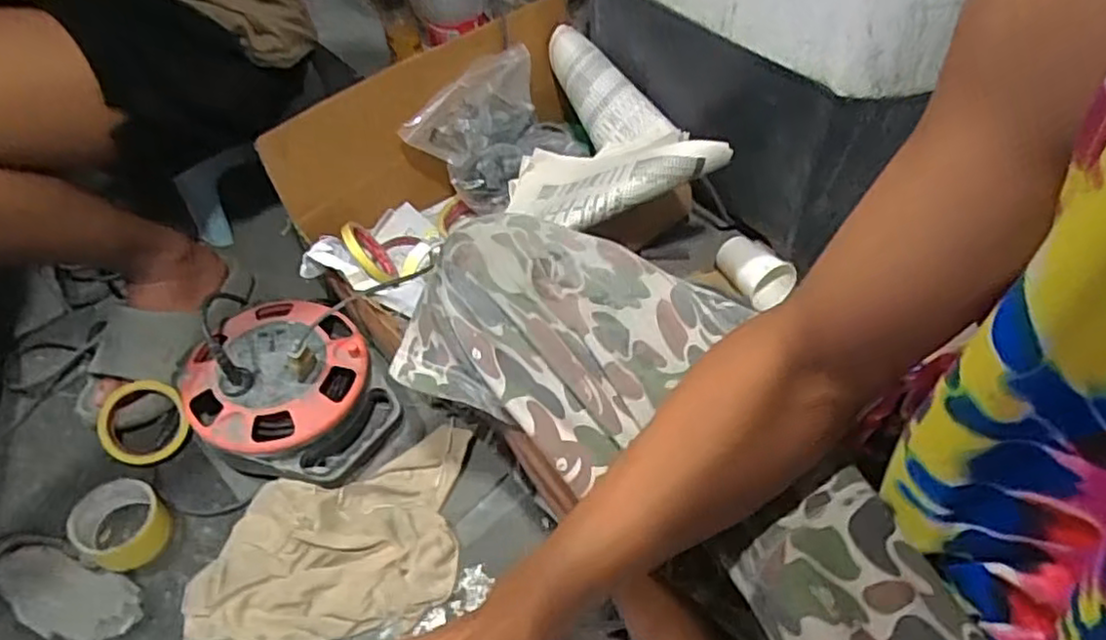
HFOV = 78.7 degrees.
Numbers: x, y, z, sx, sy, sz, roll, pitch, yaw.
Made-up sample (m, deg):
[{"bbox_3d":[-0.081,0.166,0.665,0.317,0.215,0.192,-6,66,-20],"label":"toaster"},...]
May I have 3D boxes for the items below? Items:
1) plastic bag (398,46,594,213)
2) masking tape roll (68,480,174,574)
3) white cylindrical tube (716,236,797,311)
[{"bbox_3d":[-0.071,-0.249,0.895,0.233,0.150,0.104,-28,58,-18],"label":"plastic bag"},{"bbox_3d":[-0.469,0.227,0.743,0.087,0.062,0.087,26,60,19],"label":"masking tape roll"},{"bbox_3d":[0.267,-0.073,0.901,0.070,0.068,0.099,-30,59,-19],"label":"white cylindrical tube"}]

